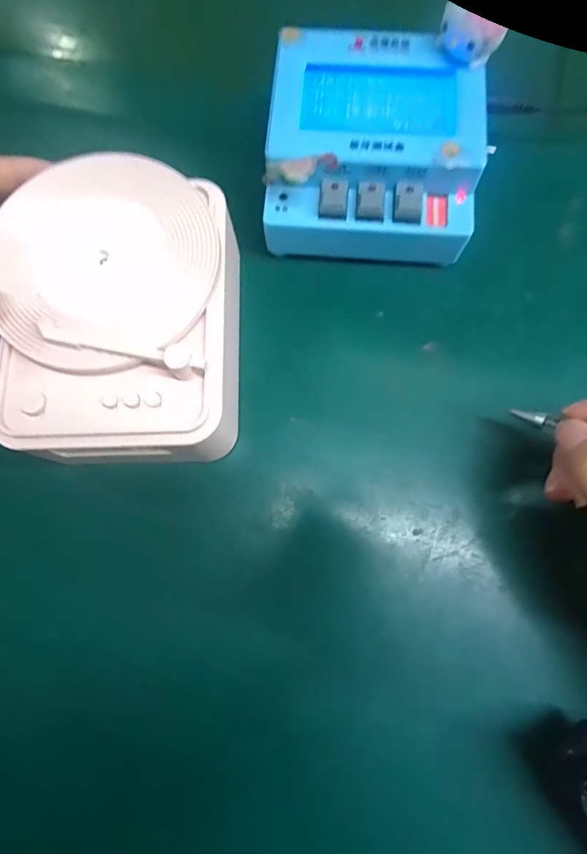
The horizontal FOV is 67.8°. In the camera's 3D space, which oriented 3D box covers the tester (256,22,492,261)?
[{"bbox_3d":[0.039,-0.136,0.223,0.100,0.049,0.100,5,76,2],"label":"tester"}]

